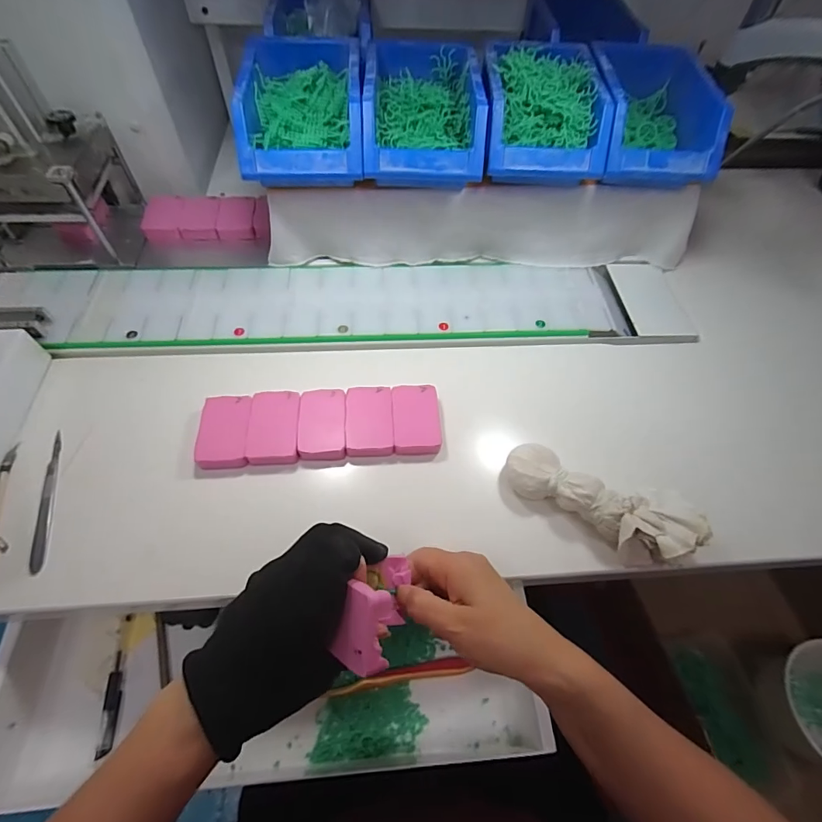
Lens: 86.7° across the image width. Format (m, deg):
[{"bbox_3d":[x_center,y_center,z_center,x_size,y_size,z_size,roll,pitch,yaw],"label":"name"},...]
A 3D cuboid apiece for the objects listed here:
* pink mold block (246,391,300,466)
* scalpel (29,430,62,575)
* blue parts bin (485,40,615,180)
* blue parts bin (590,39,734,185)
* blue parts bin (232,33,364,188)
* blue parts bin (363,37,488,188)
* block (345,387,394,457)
[{"bbox_3d":[-0.131,0.015,0.419,0.045,0.012,0.073,-2,58,-4],"label":"pink mold block"},{"bbox_3d":[-0.319,0.076,0.381,0.010,0.004,0.129,-12,59,-10],"label":"scalpel"},{"bbox_3d":[0.142,-0.335,0.478,0.124,0.068,0.169,1,58,-2],"label":"blue parts bin"},{"bbox_3d":[0.267,-0.343,0.499,0.126,0.073,0.192,1,58,-2],"label":"blue parts bin"},{"bbox_3d":[-0.113,-0.321,0.467,0.121,0.073,0.179,-2,58,-4],"label":"blue parts bin"},{"bbox_3d":[0.012,-0.323,0.479,0.122,0.077,0.182,0,58,-3],"label":"blue parts bin"},{"bbox_3d":[-0.041,0.009,0.428,0.045,0.012,0.071,-2,58,-4],"label":"block"}]

